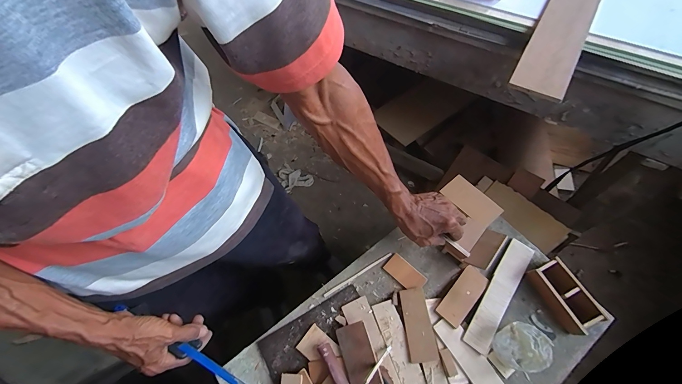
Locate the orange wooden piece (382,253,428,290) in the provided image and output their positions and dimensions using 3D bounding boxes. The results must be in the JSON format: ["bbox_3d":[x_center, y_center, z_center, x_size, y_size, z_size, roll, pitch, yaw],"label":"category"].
[{"bbox_3d":[0.116,0.148,0.544,0.073,0.005,0.039,39,72,20],"label":"orange wooden piece"}]

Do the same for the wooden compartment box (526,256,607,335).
[{"bbox_3d":[0.373,0.173,0.500,0.058,0.036,0.108,-24,65,-9],"label":"wooden compartment box"}]

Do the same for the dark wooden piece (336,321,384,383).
[{"bbox_3d":[0.029,0.265,0.462,0.050,0.007,0.110,-25,65,11],"label":"dark wooden piece"}]

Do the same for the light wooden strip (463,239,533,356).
[{"bbox_3d":[0.275,0.173,0.515,0.041,0.012,0.213,33,69,18],"label":"light wooden strip"}]

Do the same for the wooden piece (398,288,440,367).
[{"bbox_3d":[0.127,0.219,0.496,0.045,0.004,0.113,-7,63,0],"label":"wooden piece"}]

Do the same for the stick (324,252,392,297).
[{"bbox_3d":[0.032,0.152,0.551,0.144,0.004,0.006,-29,65,-11],"label":"stick"}]

